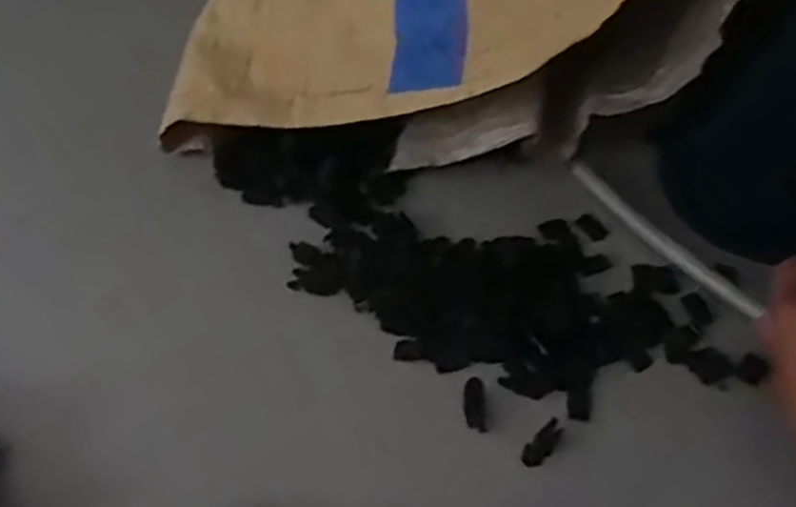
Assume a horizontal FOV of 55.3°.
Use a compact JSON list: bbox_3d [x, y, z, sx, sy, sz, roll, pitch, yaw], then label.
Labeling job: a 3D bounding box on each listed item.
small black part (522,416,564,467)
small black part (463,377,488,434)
[{"bbox_3d":[0.080,0.104,0.417,0.012,0.006,0.031,36,66,23],"label":"small black part"},{"bbox_3d":[0.043,0.085,0.427,0.012,0.005,0.030,-4,58,2],"label":"small black part"}]

